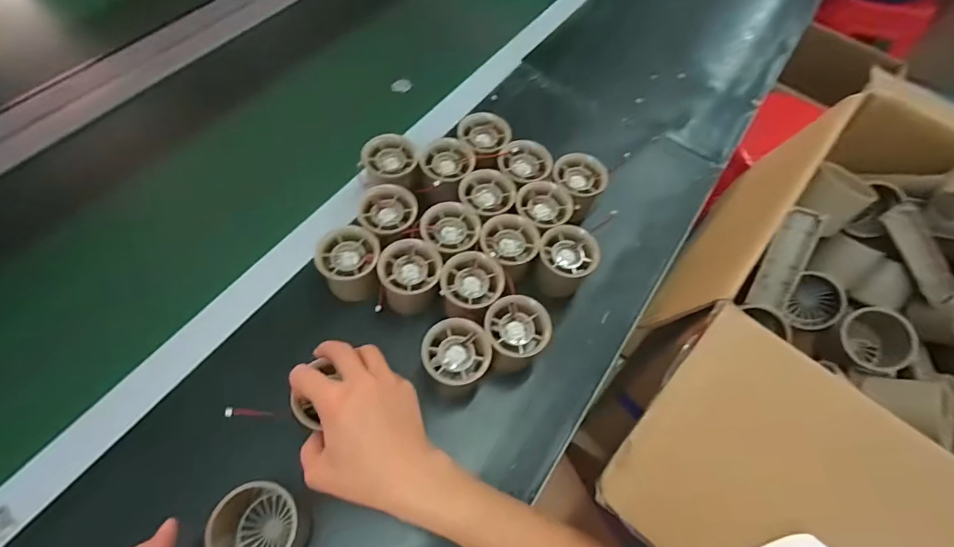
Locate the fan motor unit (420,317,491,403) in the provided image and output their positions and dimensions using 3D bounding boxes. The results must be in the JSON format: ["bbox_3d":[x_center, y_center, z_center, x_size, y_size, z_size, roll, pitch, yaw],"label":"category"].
[{"bbox_3d":[-0.019,0.079,0.417,0.055,0.067,0.054,2,61,-3],"label":"fan motor unit"}]

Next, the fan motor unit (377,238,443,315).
[{"bbox_3d":[-0.062,0.006,0.446,0.057,0.051,0.057,2,61,-3],"label":"fan motor unit"}]

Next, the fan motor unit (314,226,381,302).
[{"bbox_3d":[-0.119,-0.007,0.451,0.056,0.053,0.053,-1,61,-5],"label":"fan motor unit"}]

